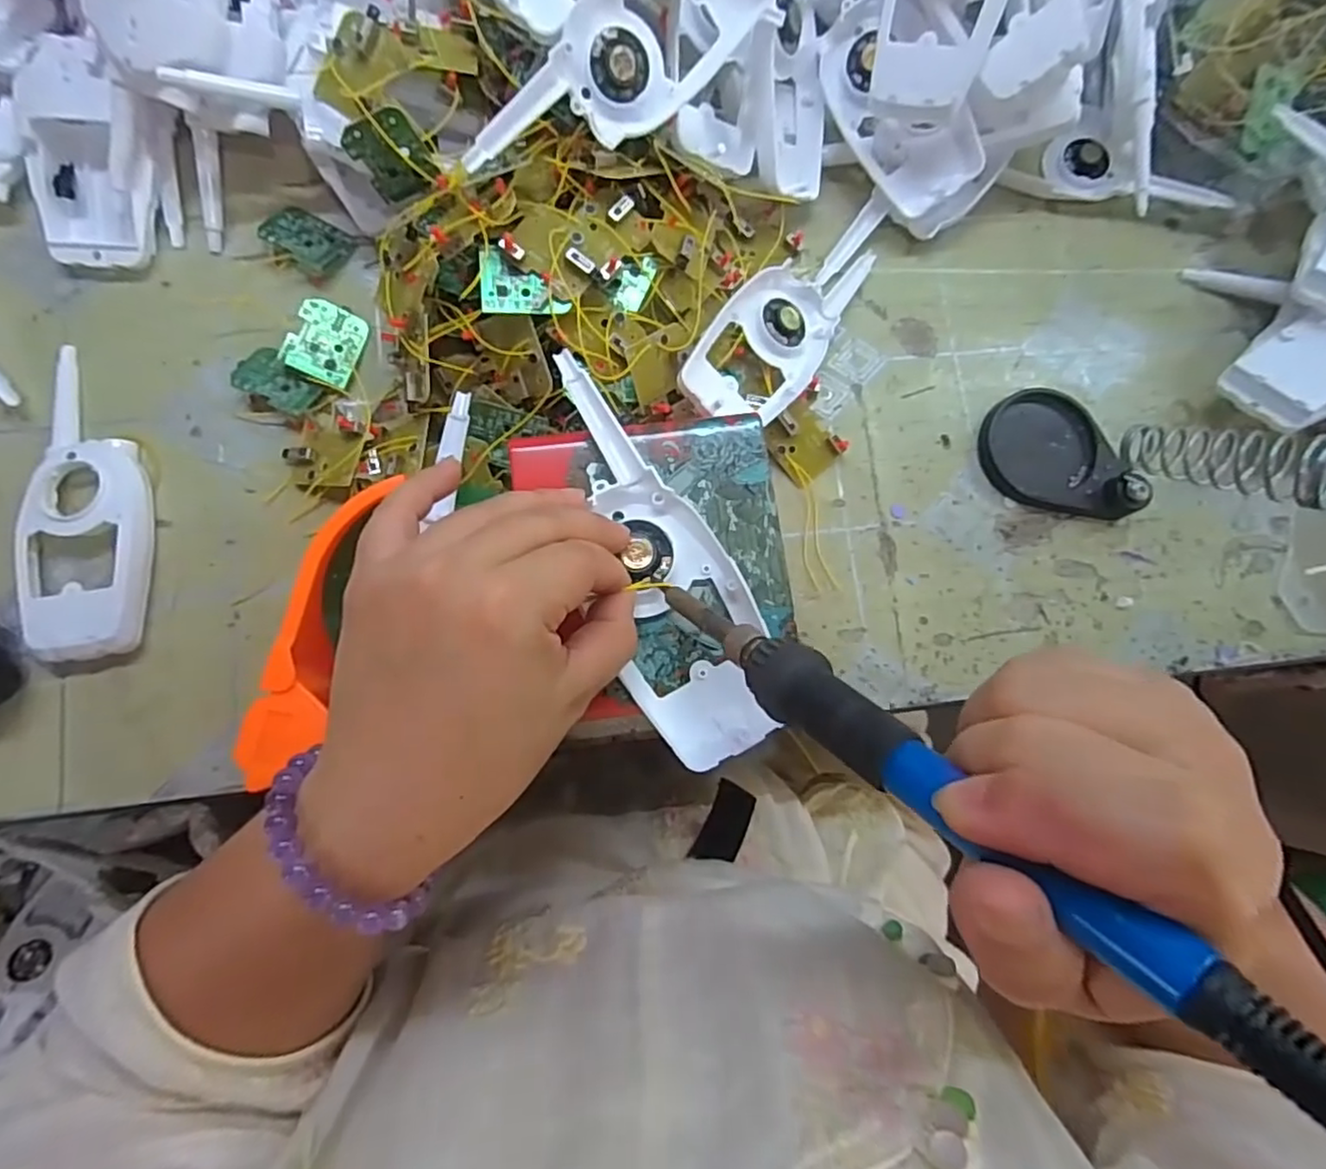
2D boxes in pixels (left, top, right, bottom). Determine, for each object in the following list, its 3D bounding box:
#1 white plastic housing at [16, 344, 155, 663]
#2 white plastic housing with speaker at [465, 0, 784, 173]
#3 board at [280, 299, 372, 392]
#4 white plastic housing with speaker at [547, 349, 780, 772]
[{"bbox_3d":[-0.291,-0.043,0.336,0.055,0.020,0.159,-2,82,-5],"label":"white plastic housing"},{"bbox_3d":[-0.018,-0.242,0.306,0.162,0.016,0.059,-43,121,-2],"label":"white plastic housing with speaker"},{"bbox_3d":[-0.182,-0.131,0.359,0.035,0.004,0.044,21,78,-29],"label":"board"},{"bbox_3d":[-0.002,-0.014,0.259,0.054,0.018,0.164,-19,83,-6],"label":"white plastic housing with speaker"}]

